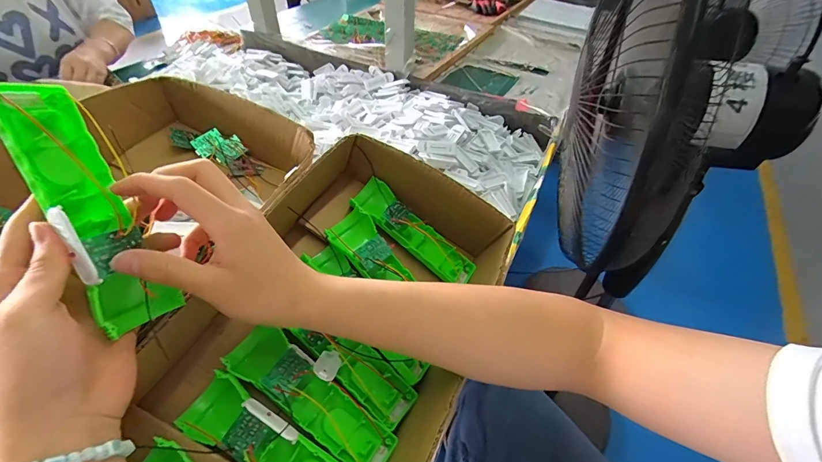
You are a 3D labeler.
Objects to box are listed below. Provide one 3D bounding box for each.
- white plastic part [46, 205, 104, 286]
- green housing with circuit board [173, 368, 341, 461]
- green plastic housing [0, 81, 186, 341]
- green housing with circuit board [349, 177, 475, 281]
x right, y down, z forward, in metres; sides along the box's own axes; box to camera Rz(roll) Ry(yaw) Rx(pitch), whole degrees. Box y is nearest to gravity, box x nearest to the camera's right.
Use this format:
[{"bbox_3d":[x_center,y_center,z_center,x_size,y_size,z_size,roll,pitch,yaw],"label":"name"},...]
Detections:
[{"bbox_3d":[-0.198,0.009,0.223,0.010,0.049,0.008,-27,9,-26],"label":"white plastic part"},{"bbox_3d":[-0.102,0.175,0.296,0.159,0.038,0.042,34,50,1],"label":"green housing with circuit board"},{"bbox_3d":[-0.210,-0.014,0.246,0.026,0.162,0.049,-19,7,30],"label":"green plastic housing"},{"bbox_3d":[0.007,0.003,0.436,0.160,0.033,0.047,40,50,-5],"label":"green housing with circuit board"}]

